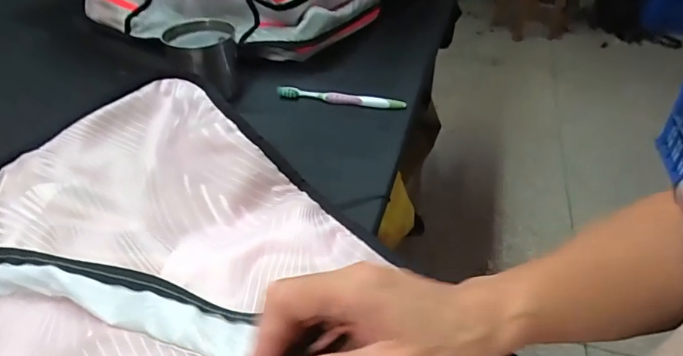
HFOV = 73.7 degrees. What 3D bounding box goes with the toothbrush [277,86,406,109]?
[{"bbox_3d":[-0.002,-0.117,0.658,0.186,0.010,0.015,8,40,9],"label":"toothbrush"}]

